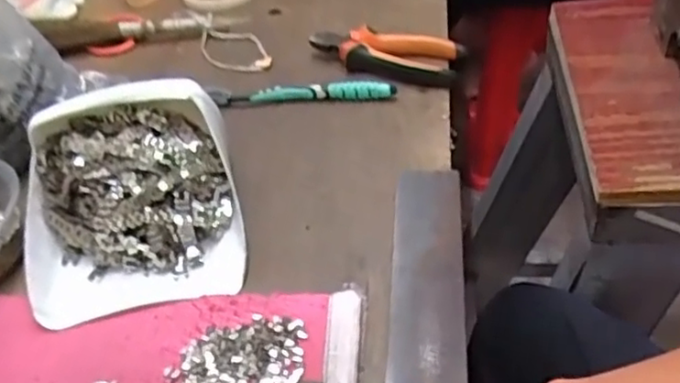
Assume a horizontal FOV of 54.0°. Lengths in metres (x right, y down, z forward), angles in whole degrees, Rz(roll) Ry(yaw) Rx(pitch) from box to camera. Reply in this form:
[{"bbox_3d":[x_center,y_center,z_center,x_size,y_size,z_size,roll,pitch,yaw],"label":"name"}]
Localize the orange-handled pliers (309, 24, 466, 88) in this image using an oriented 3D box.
[{"bbox_3d":[0.041,-0.130,0.639,0.145,0.025,0.060,9,47,15],"label":"orange-handled pliers"}]

